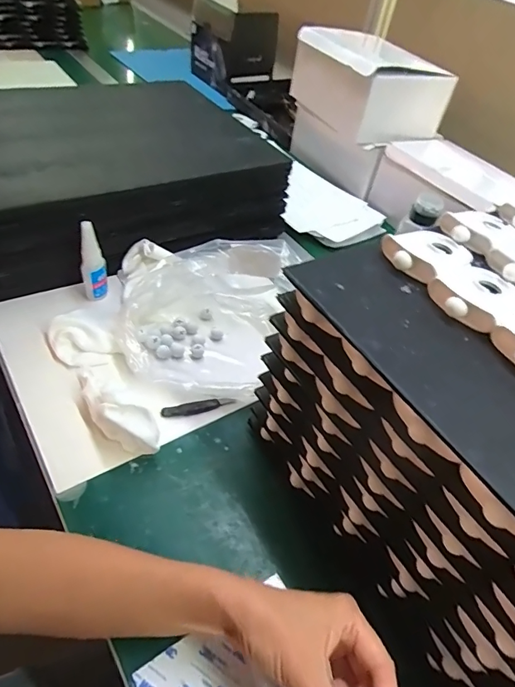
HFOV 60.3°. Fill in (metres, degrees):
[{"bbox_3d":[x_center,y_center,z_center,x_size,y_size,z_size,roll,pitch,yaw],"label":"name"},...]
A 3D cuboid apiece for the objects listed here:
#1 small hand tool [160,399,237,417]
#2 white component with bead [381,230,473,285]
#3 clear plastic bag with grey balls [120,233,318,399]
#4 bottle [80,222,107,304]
[{"bbox_3d":[-0.066,0.072,0.502,0.083,0.014,0.012,-6,49,-18],"label":"small hand tool"},{"bbox_3d":[0.150,-0.080,0.376,0.085,0.022,0.058,-27,58,-32],"label":"white component with bead"},{"bbox_3d":[-0.058,-0.040,0.548,0.179,0.102,0.206,24,46,11],"label":"clear plastic bag with grey balls"},{"bbox_3d":[-0.211,-0.103,0.561,0.021,0.107,0.034,10,46,-3],"label":"bottle"}]

